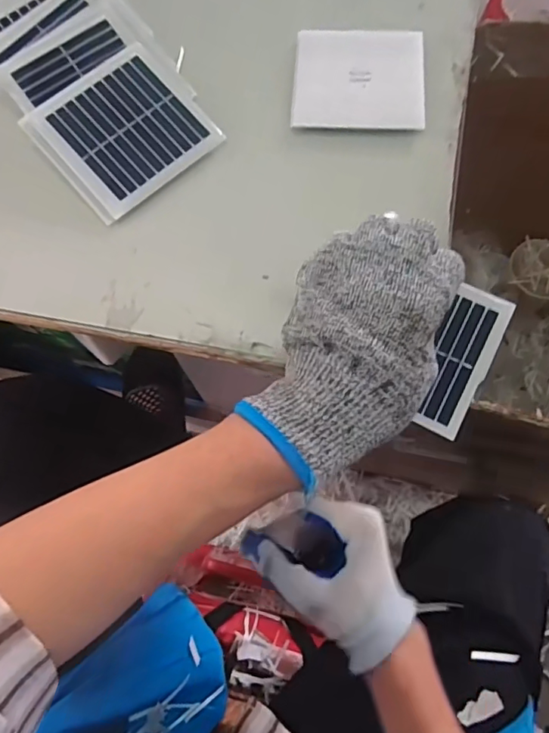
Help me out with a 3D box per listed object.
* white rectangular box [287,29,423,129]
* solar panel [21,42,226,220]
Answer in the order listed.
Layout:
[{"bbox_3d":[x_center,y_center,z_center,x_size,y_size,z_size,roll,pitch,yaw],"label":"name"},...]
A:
[{"bbox_3d":[0.060,-0.206,0.371,0.089,0.007,0.087,4,71,4],"label":"white rectangular box"},{"bbox_3d":[-0.100,-0.162,0.355,0.096,0.005,0.094,-41,84,-12],"label":"solar panel"}]

